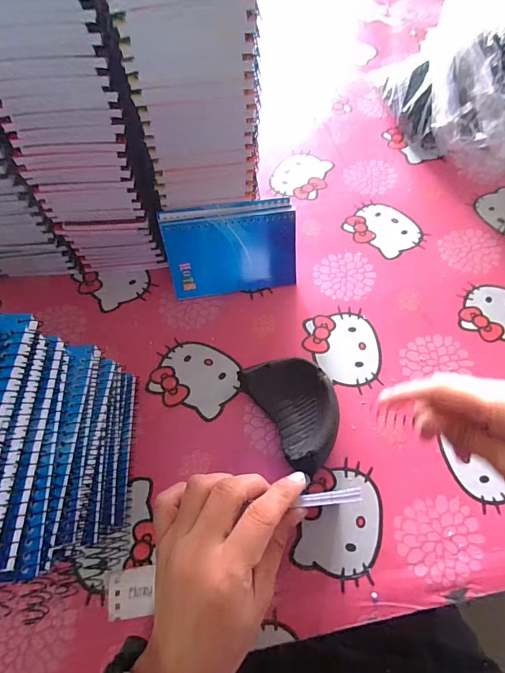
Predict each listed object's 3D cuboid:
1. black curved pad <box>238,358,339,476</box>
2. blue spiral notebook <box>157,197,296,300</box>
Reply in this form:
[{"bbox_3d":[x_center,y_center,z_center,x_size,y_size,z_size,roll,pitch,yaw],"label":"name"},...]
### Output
[{"bbox_3d":[0.042,0.063,0.330,0.068,0.025,0.103,-30,66,-12],"label":"black curved pad"},{"bbox_3d":[-0.021,-0.088,0.378,0.129,0.090,0.010,-7,34,-2],"label":"blue spiral notebook"}]

